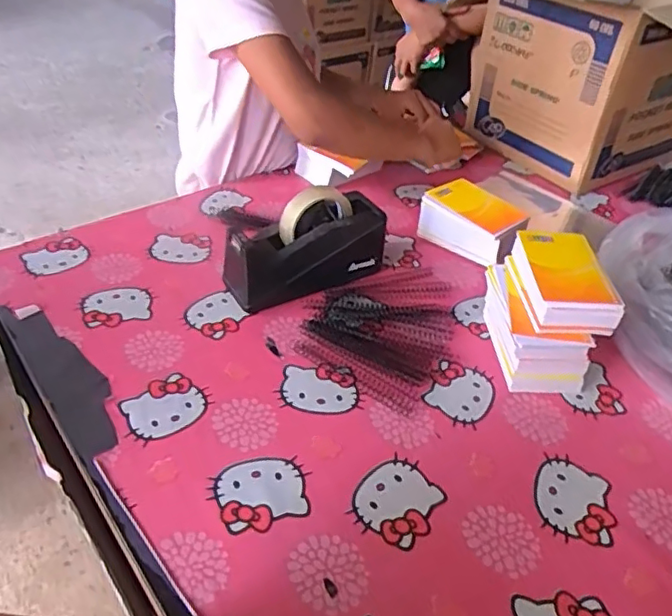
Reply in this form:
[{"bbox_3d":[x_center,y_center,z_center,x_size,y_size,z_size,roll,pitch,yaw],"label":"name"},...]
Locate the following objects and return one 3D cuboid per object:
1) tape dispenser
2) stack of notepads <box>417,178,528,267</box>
[{"bbox_3d":[-0.033,-0.076,0.744,0.205,0.121,0.069,-15,43,-22],"label":"tape dispenser"},{"bbox_3d":[0.198,-0.124,0.868,0.147,0.076,0.087,31,46,29],"label":"stack of notepads"}]

